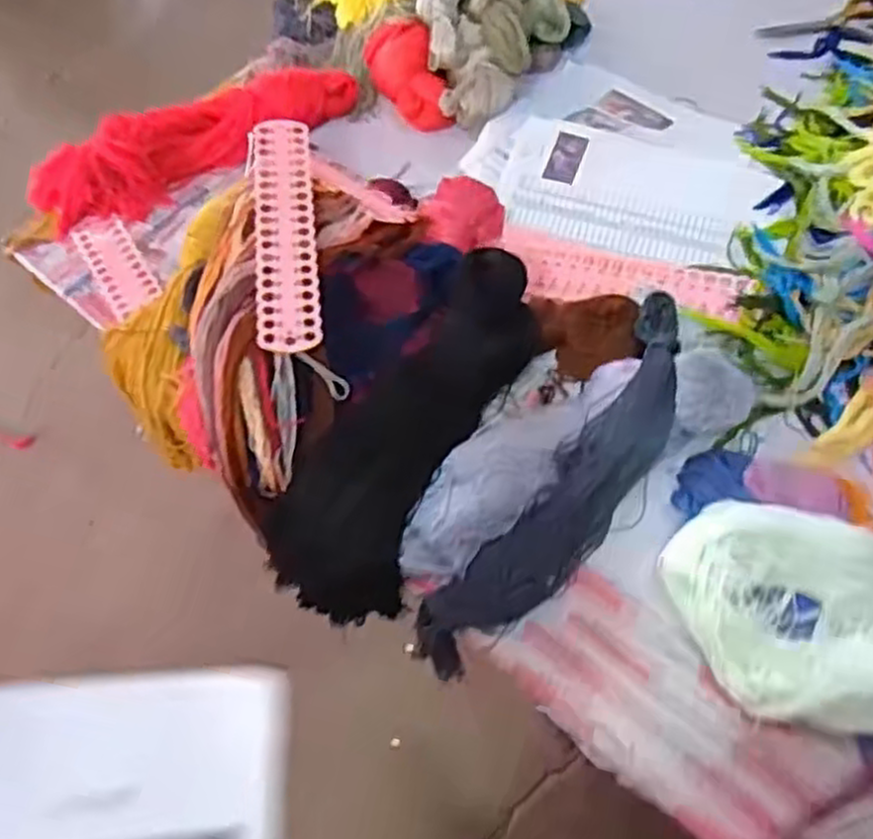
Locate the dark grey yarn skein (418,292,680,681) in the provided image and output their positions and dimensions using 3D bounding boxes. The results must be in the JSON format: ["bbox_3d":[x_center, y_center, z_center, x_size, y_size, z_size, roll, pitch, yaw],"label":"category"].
[{"bbox_3d":[0.130,0.058,0.711,0.092,0.057,0.410,34,81,21],"label":"dark grey yarn skein"}]

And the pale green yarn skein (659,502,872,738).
[{"bbox_3d":[0.317,0.164,0.616,0.259,0.084,0.154,13,61,11],"label":"pale green yarn skein"}]

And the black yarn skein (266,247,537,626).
[{"bbox_3d":[-0.024,0.012,0.734,0.146,0.081,0.373,30,80,19],"label":"black yarn skein"}]

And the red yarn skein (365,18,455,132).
[{"bbox_3d":[-0.034,-0.428,0.969,0.065,0.067,0.147,-26,88,-12],"label":"red yarn skein"}]

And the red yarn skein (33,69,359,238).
[{"bbox_3d":[-0.304,-0.352,0.955,0.412,0.070,0.136,-25,61,-11],"label":"red yarn skein"}]

